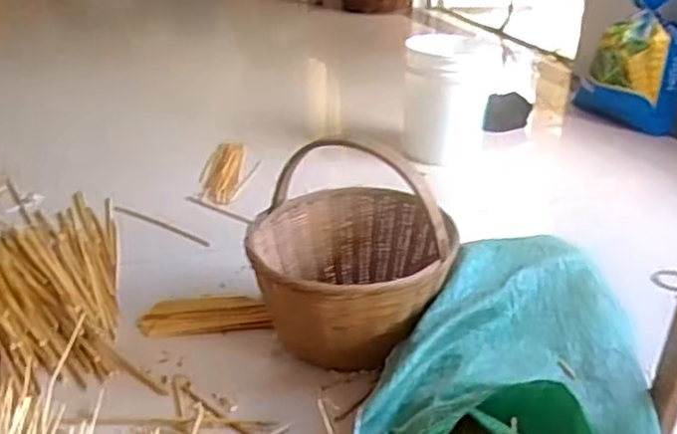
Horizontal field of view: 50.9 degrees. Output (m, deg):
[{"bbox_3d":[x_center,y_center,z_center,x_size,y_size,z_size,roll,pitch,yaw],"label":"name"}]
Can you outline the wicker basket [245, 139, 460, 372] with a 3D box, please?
[{"bbox_3d":[0.028,0.049,1.496,0.403,0.414,0.339,1,27,-1],"label":"wicker basket"}]

